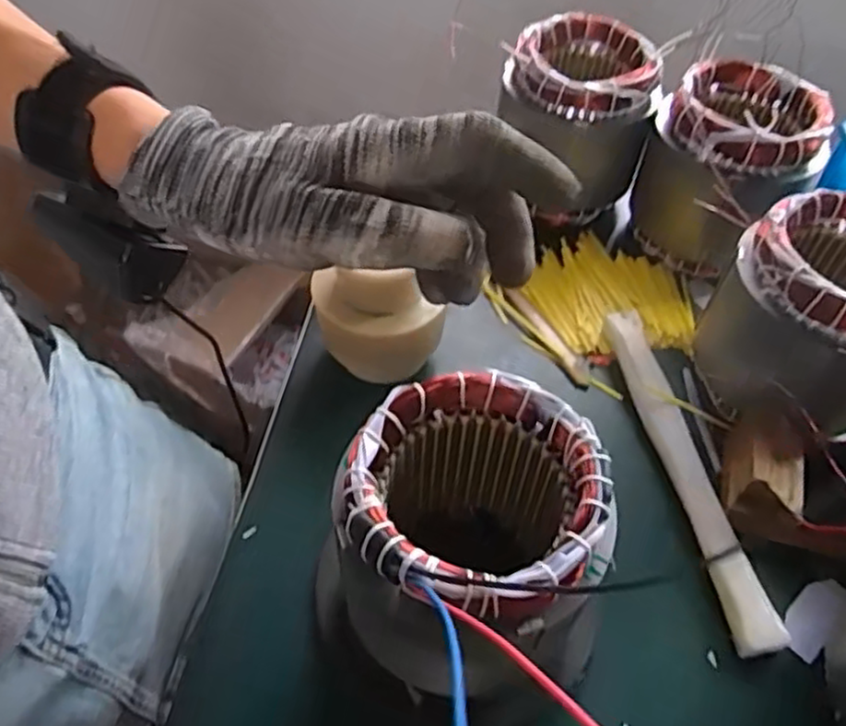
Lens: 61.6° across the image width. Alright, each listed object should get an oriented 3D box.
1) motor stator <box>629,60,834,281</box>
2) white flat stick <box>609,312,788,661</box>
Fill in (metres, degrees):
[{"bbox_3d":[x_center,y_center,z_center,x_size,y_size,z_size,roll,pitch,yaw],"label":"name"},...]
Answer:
[{"bbox_3d":[0.292,-0.188,0.695,0.143,0.153,0.143,24,53,15],"label":"motor stator"},{"bbox_3d":[0.205,0.075,0.566,0.035,0.023,0.295,-5,51,-8],"label":"white flat stick"}]

